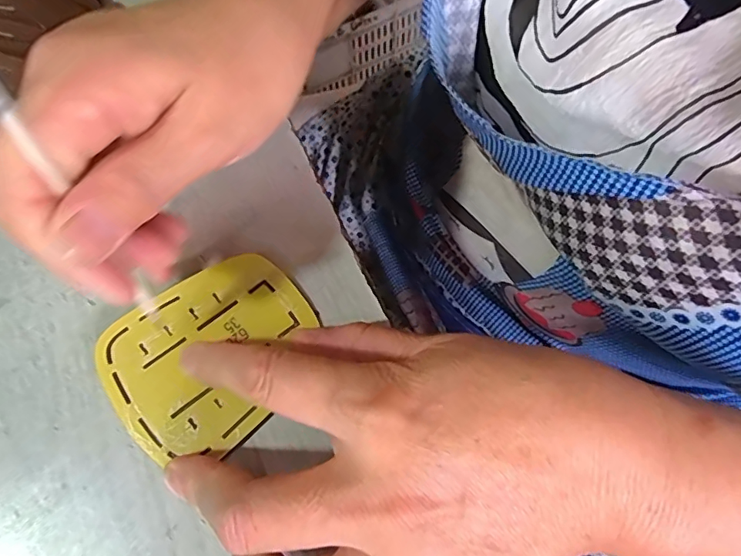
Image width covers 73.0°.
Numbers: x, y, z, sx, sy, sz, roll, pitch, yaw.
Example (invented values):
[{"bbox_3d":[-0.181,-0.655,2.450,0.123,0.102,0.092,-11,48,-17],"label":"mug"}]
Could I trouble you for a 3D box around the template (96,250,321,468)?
[{"bbox_3d":[-0.064,0.030,0.205,0.083,0.004,0.070,-38,73,-14],"label":"template"}]

